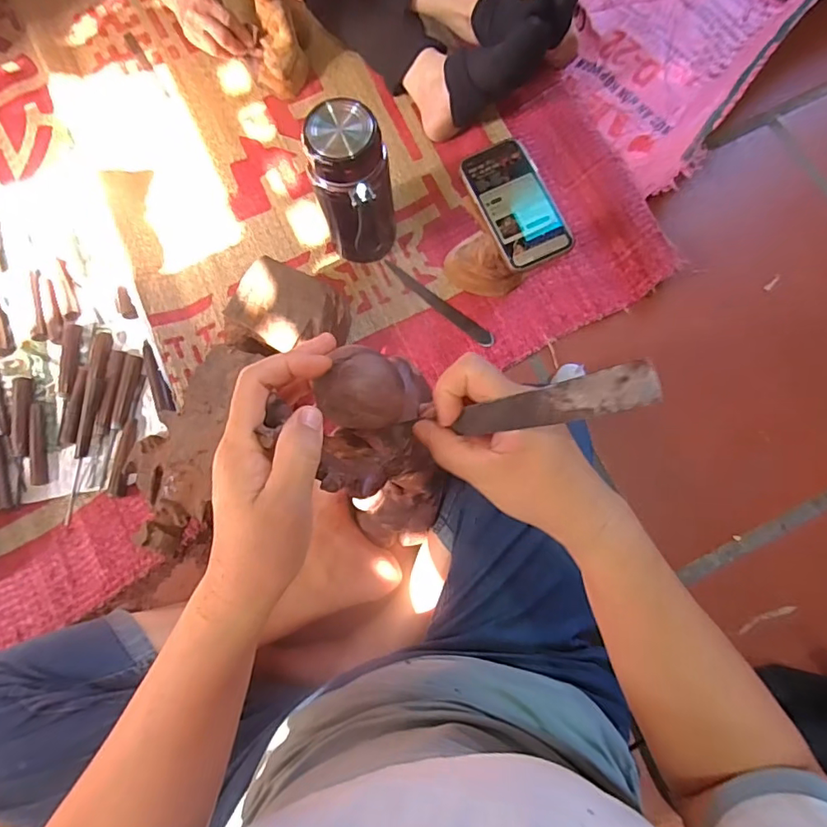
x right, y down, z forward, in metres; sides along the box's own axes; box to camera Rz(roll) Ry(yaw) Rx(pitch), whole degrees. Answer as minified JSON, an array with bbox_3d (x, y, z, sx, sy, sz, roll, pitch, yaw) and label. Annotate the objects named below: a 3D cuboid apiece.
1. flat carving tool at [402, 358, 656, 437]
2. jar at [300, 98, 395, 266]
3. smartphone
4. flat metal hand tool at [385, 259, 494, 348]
[{"bbox_3d":[0.055,-0.001,0.274,0.010,0.149,0.018,8,75,-40],"label":"flat carving tool"},{"bbox_3d":[-0.071,-0.273,0.655,0.089,0.226,0.086,0,79,1],"label":"jar"},{"bbox_3d":[0.113,-0.234,0.571,0.076,0.013,0.150,-24,77,-4],"label":"smartphone"},{"bbox_3d":[0.034,-0.156,0.745,0.191,0.006,0.025,36,81,7],"label":"flat metal hand tool"}]

